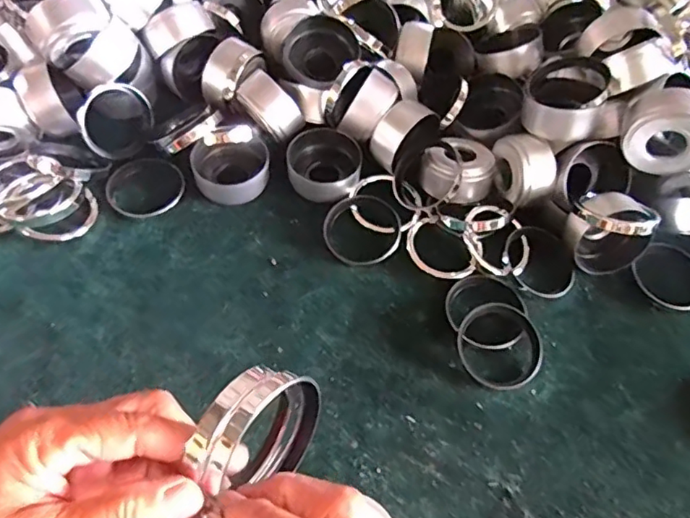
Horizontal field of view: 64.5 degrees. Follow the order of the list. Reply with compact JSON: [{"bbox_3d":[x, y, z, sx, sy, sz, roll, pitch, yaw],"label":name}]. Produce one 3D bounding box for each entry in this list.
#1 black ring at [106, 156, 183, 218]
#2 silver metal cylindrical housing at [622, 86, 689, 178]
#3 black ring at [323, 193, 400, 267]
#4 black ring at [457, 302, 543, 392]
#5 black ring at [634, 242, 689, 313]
[{"bbox_3d":[-0.181,-0.065,0.499,0.066,0.010,0.066,2,59,-3],"label":"black ring"},{"bbox_3d":[0.277,-0.112,0.472,0.068,0.059,0.053,19,60,7],"label":"silver metal cylindrical housing"},{"bbox_3d":[0.015,-0.029,0.489,0.067,0.012,0.074,-6,60,-8],"label":"black ring"},{"bbox_3d":[0.124,0.069,0.435,0.066,0.016,0.067,2,59,-3],"label":"black ring"},{"bbox_3d":[0.293,0.015,0.485,0.066,0.011,0.061,-1,67,1],"label":"black ring"}]

